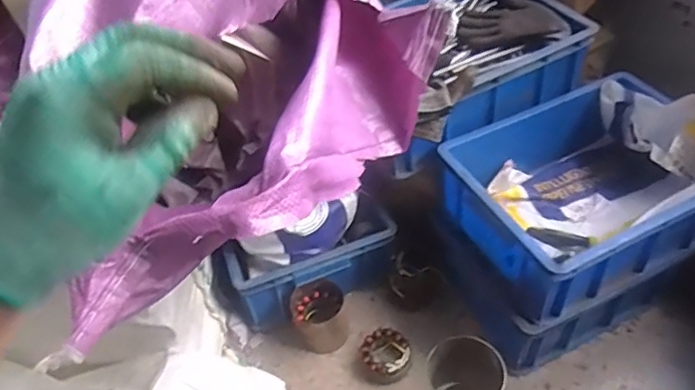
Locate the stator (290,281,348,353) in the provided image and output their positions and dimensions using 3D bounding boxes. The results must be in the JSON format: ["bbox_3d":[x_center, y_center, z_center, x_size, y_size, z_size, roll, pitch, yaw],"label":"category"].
[{"bbox_3d":[-0.048,0.216,0.989,0.092,0.094,0.096,-2,47,2],"label":"stator"}]

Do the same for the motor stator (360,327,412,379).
[{"bbox_3d":[0.067,0.273,0.958,0.082,0.045,0.088,-2,47,2],"label":"motor stator"}]

